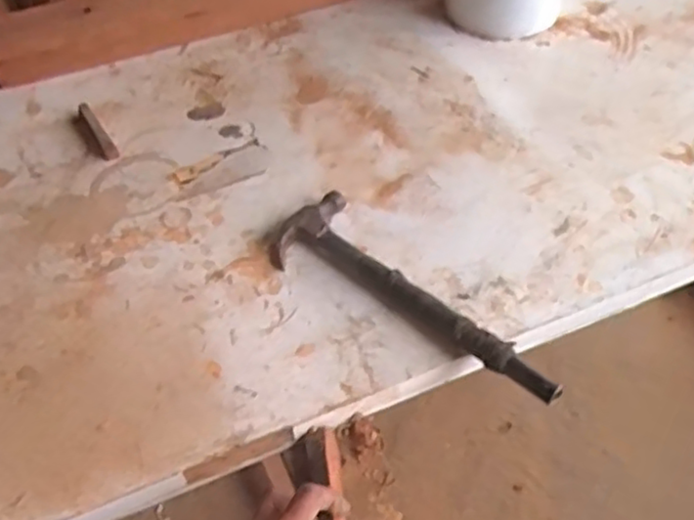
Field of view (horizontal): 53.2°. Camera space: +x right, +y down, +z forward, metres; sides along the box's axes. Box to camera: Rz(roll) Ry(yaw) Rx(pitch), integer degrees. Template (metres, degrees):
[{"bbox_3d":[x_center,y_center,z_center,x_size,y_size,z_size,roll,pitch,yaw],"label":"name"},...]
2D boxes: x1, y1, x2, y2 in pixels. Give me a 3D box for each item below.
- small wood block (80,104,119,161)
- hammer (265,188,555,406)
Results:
[{"bbox_3d":[-0.327,-0.170,0.909,0.020,0.012,0.119,-26,53,-18],"label":"small wood block"},{"bbox_3d":[0.071,0.030,0.697,0.331,0.031,0.104,31,57,26],"label":"hammer"}]

